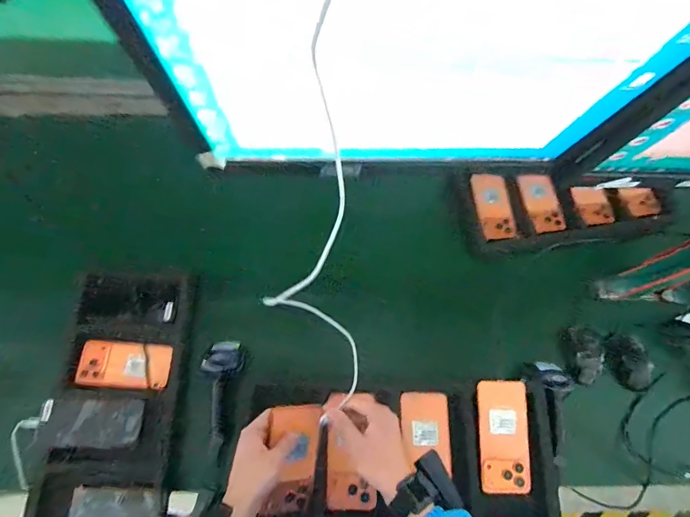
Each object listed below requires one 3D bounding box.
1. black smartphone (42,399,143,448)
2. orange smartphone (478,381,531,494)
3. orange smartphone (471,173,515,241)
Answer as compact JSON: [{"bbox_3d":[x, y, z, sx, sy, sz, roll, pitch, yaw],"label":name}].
[{"bbox_3d":[-0.439,0.291,0.697,0.148,0.008,0.079,5,71,-11],"label":"black smartphone"},{"bbox_3d":[0.251,0.279,0.621,0.077,0.014,0.163,2,79,5],"label":"orange smartphone"},{"bbox_3d":[0.337,-0.118,0.890,0.074,0.014,0.152,-10,83,-5],"label":"orange smartphone"}]

